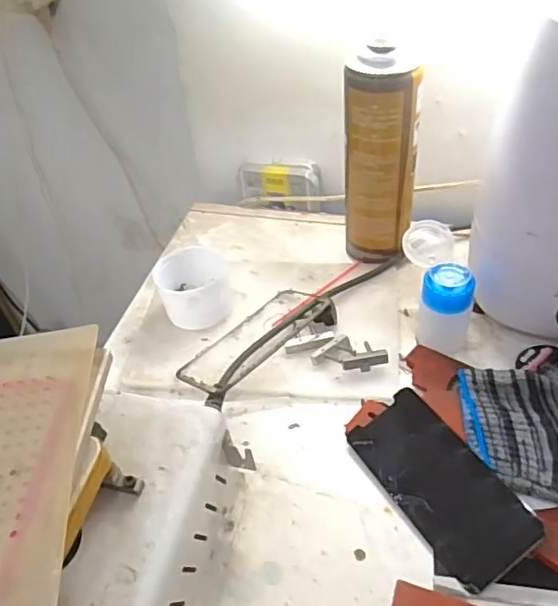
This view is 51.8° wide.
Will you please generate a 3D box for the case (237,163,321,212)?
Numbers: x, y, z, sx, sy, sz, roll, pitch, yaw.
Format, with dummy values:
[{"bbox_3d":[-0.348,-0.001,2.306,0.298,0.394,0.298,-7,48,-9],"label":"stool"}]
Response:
[{"bbox_3d":[0.002,-0.134,0.657,0.091,0.050,0.026,6,45,13],"label":"case"}]

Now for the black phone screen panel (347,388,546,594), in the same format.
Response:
[{"bbox_3d":[0.111,0.124,0.399,0.064,0.004,0.132,-38,52,-4],"label":"black phone screen panel"}]

